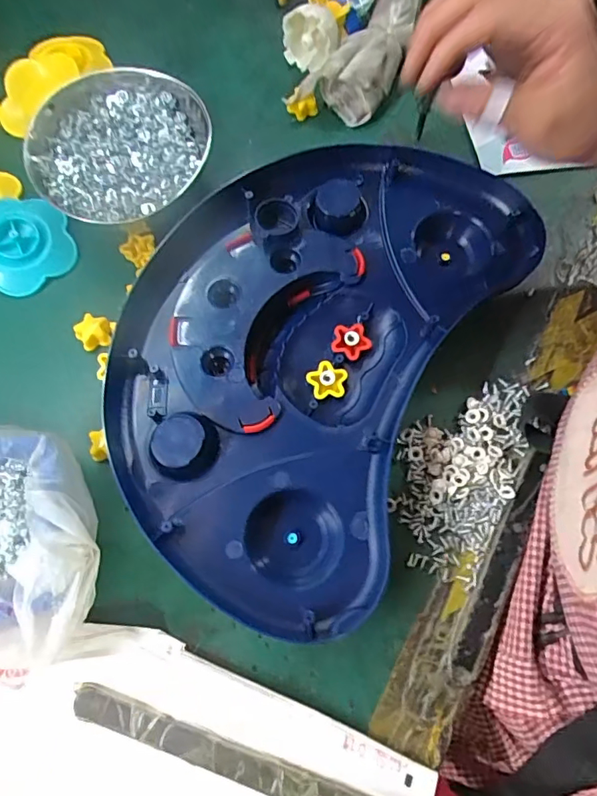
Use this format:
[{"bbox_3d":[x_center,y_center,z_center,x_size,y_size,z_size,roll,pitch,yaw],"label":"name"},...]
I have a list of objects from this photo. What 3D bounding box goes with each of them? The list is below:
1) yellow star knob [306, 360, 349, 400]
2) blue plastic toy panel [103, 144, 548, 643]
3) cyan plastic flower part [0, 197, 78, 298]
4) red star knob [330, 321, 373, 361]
[{"bbox_3d":[0.018,-0.012,0.341,0.026,0.006,0.025,11,70,4],"label":"yellow star knob"},{"bbox_3d":[0.005,-0.039,0.346,0.229,0.052,0.328,28,72,10],"label":"blue plastic toy panel"},{"bbox_3d":[-0.206,-0.115,0.379,0.071,0.017,0.071,0,89,-15],"label":"cyan plastic flower part"},{"bbox_3d":[0.036,-0.041,0.350,0.025,0.005,0.026,-26,72,-10],"label":"red star knob"}]

